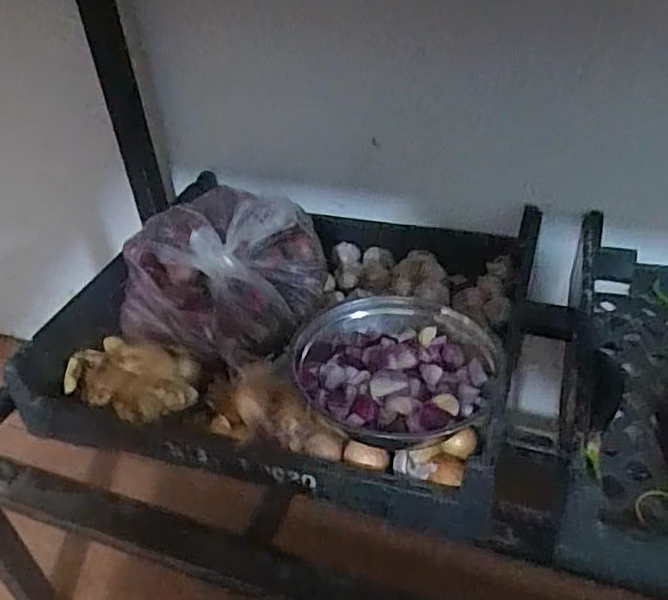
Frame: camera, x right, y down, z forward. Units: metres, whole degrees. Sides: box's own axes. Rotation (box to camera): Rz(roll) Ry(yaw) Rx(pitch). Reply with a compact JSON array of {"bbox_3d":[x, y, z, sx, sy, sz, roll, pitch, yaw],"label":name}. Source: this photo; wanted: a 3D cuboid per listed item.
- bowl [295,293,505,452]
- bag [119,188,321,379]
[{"bbox_3d":[0.065,0.078,0.735,0.217,0.059,0.199,-4,37,3],"label":"bowl"},{"bbox_3d":[-0.148,-0.045,0.875,0.252,0.142,0.211,20,44,30],"label":"bag"}]

